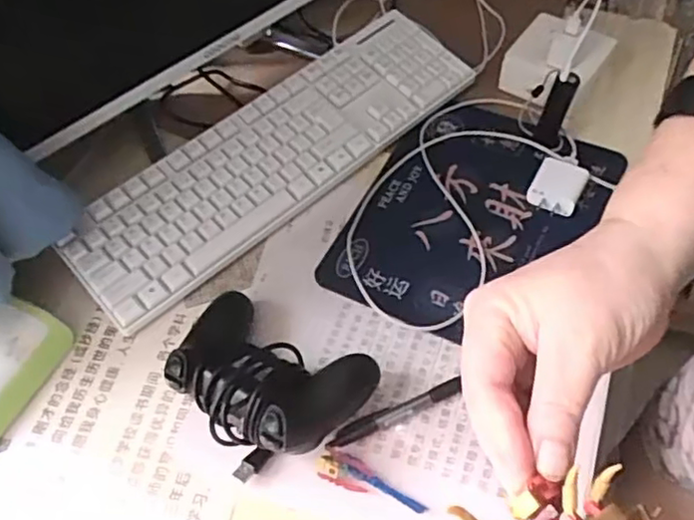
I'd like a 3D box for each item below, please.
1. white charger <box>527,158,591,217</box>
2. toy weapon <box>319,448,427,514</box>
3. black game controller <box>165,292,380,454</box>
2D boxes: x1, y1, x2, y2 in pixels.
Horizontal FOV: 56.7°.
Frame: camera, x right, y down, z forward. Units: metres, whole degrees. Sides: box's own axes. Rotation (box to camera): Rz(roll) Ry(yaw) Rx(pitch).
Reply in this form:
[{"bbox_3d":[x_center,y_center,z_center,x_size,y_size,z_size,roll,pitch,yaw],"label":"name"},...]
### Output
[{"bbox_3d":[0.192,-0.068,0.586,0.044,0.025,0.045,26,61,20],"label":"white charger"},{"bbox_3d":[0.016,0.158,0.452,0.080,0.015,0.019,20,59,17],"label":"toy weapon"},{"bbox_3d":[-0.060,0.088,0.478,0.144,0.063,0.102,26,61,20],"label":"black game controller"}]

